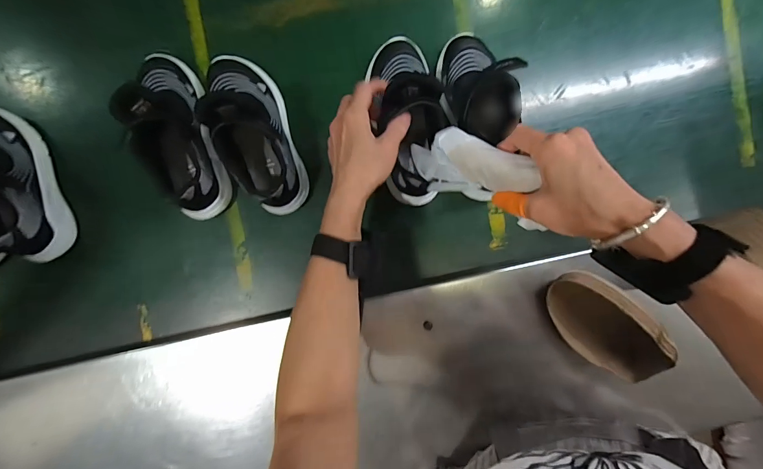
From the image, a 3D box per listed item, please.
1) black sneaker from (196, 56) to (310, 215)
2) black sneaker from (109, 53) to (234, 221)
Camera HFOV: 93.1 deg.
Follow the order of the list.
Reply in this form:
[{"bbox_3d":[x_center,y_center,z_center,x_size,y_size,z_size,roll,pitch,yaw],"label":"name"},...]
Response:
[{"bbox_3d":[-0.150,-0.124,0.429,0.069,0.102,0.199,-20,92,0],"label":"black sneaker"},{"bbox_3d":[-0.241,-0.119,0.426,0.071,0.107,0.197,-10,92,0],"label":"black sneaker"}]

